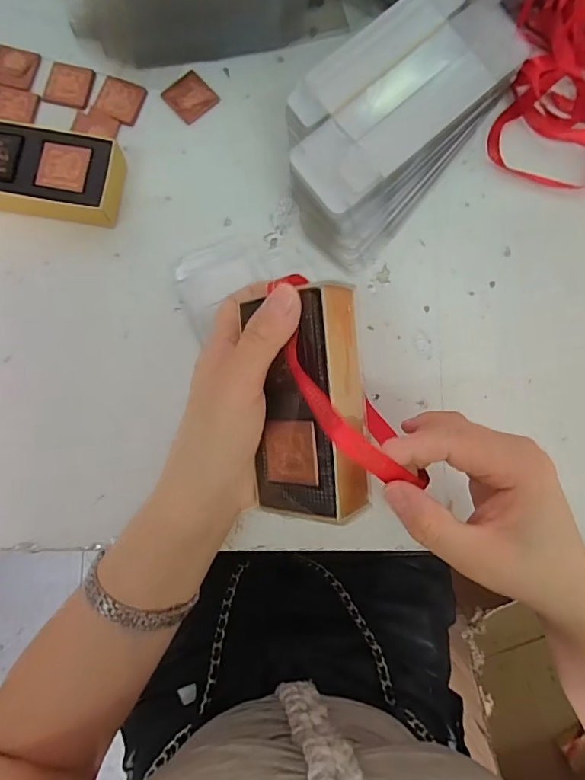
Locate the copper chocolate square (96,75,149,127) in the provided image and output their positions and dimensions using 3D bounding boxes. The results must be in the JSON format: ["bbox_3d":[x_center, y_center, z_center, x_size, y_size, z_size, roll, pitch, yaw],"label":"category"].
[{"bbox_3d":[-0.137,-0.232,0.369,0.034,0.004,0.035,18,82,0],"label":"copper chocolate square"}]

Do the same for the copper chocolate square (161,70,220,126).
[{"bbox_3d":[-0.081,-0.235,0.370,0.035,0.005,0.036,-43,86,-7],"label":"copper chocolate square"}]

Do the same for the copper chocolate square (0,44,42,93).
[{"bbox_3d":[-0.221,-0.255,0.367,0.036,0.004,0.036,12,82,-1],"label":"copper chocolate square"}]

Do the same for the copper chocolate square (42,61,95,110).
[{"bbox_3d":[-0.177,-0.243,0.370,0.038,0.004,0.038,14,82,-1],"label":"copper chocolate square"}]

